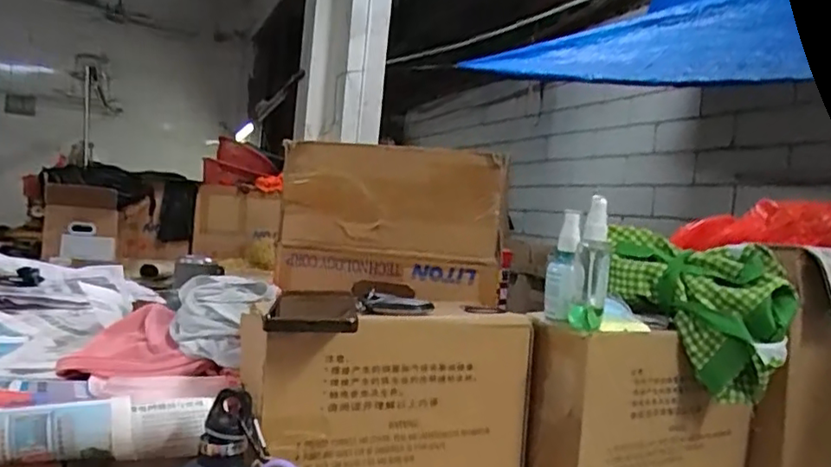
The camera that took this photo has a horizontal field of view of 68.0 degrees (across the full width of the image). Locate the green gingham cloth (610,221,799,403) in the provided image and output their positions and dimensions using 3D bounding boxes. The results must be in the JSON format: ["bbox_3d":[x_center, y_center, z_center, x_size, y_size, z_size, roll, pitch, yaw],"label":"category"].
[{"bbox_3d":[0.307,0.088,0.699,0.204,0.157,0.088,7,3,31],"label":"green gingham cloth"}]

